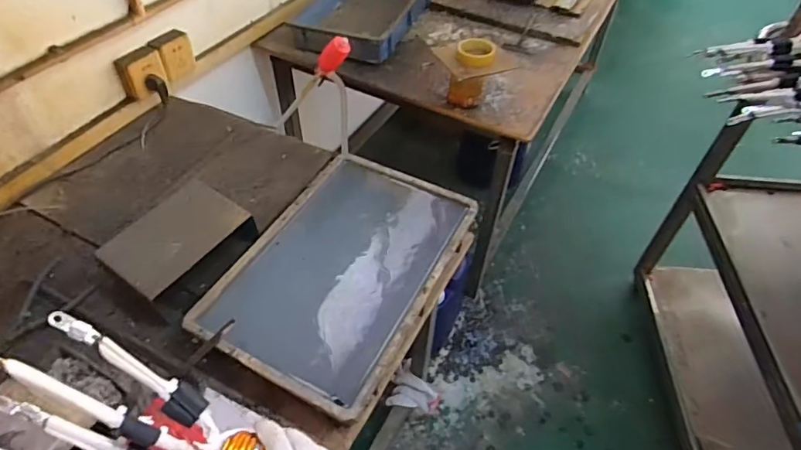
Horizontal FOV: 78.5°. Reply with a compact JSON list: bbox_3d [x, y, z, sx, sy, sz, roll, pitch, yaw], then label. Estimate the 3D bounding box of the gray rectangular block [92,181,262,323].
[{"bbox_3d":[-0.371,0.038,0.826,0.142,0.101,0.207,28,54,22],"label":"gray rectangular block"}]

